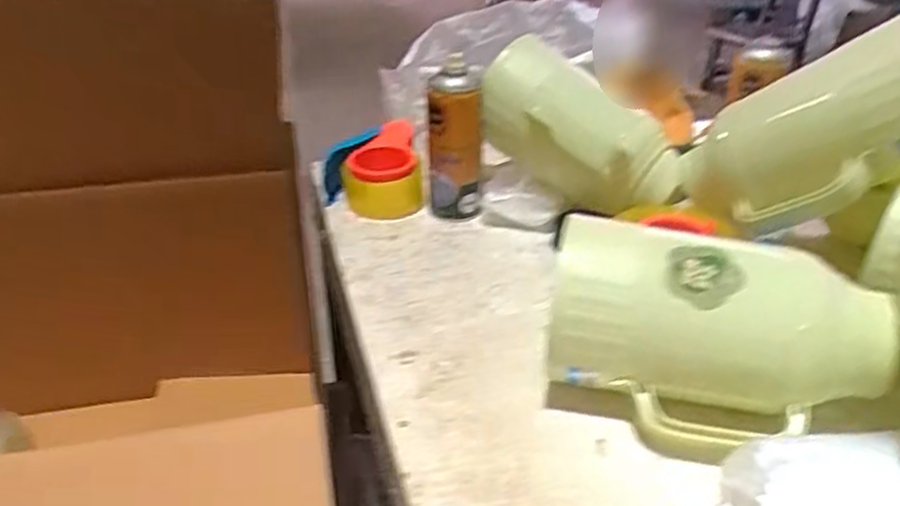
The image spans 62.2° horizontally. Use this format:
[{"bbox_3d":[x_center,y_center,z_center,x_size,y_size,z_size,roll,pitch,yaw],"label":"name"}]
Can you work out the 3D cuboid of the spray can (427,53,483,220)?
[{"bbox_3d":[0.004,-0.116,0.834,0.061,0.179,0.054,-1,30,-1],"label":"spray can"}]

